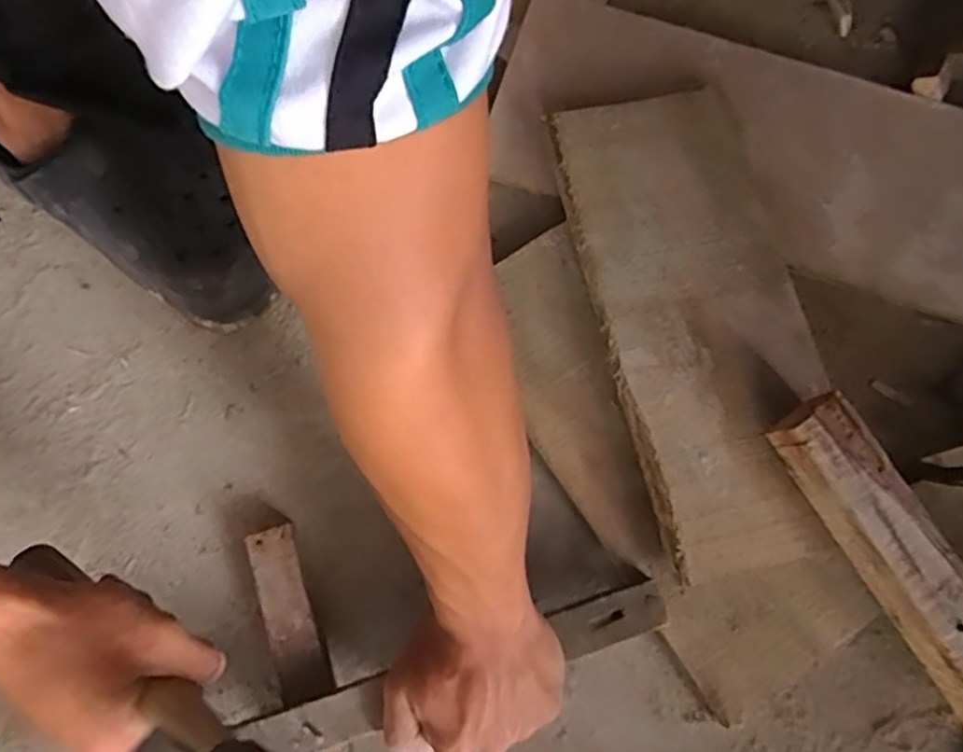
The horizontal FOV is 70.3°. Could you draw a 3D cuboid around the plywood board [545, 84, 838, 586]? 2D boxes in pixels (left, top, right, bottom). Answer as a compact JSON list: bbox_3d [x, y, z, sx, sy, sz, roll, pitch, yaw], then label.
[{"bbox_3d":[0.158,-0.043,0.494,0.144,0.028,0.346,-13,77,-4],"label":"plywood board"}]

